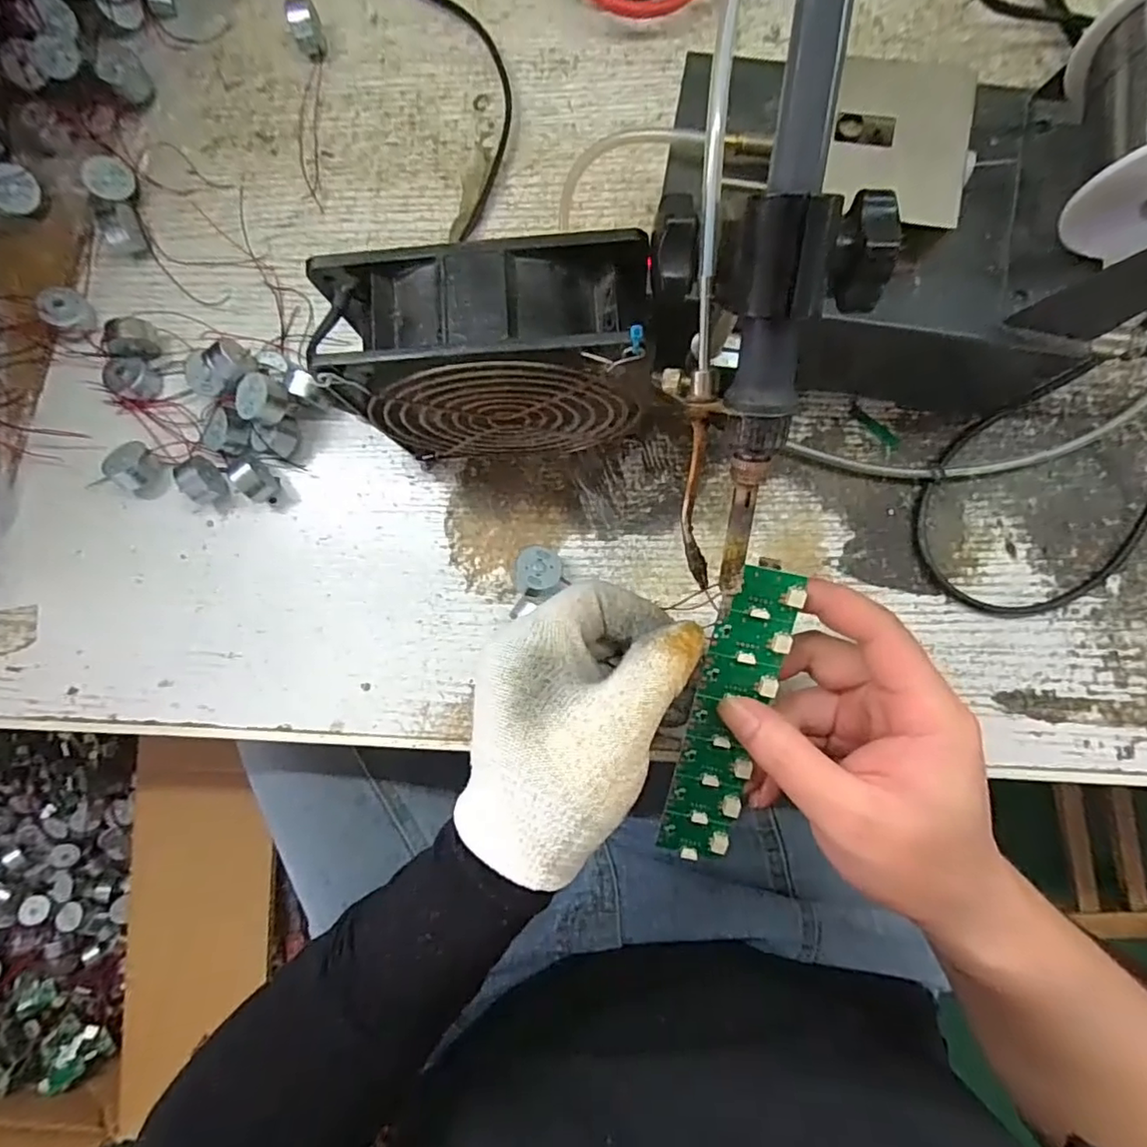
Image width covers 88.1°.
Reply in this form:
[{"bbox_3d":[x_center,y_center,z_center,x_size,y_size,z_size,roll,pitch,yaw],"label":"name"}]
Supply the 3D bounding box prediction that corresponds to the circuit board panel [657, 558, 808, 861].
[{"bbox_3d":[0.065,0.063,0.252,0.030,0.006,0.138,12,105,5],"label":"circuit board panel"}]

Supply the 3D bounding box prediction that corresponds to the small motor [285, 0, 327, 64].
[{"bbox_3d":[-0.152,-0.312,0.339,0.017,0.024,0.017,0,85,4],"label":"small motor"}]

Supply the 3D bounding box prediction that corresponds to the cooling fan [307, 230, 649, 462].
[{"bbox_3d":[-0.031,-0.085,0.259,0.121,0.119,0.048,-3,84,3],"label":"cooling fan"}]

